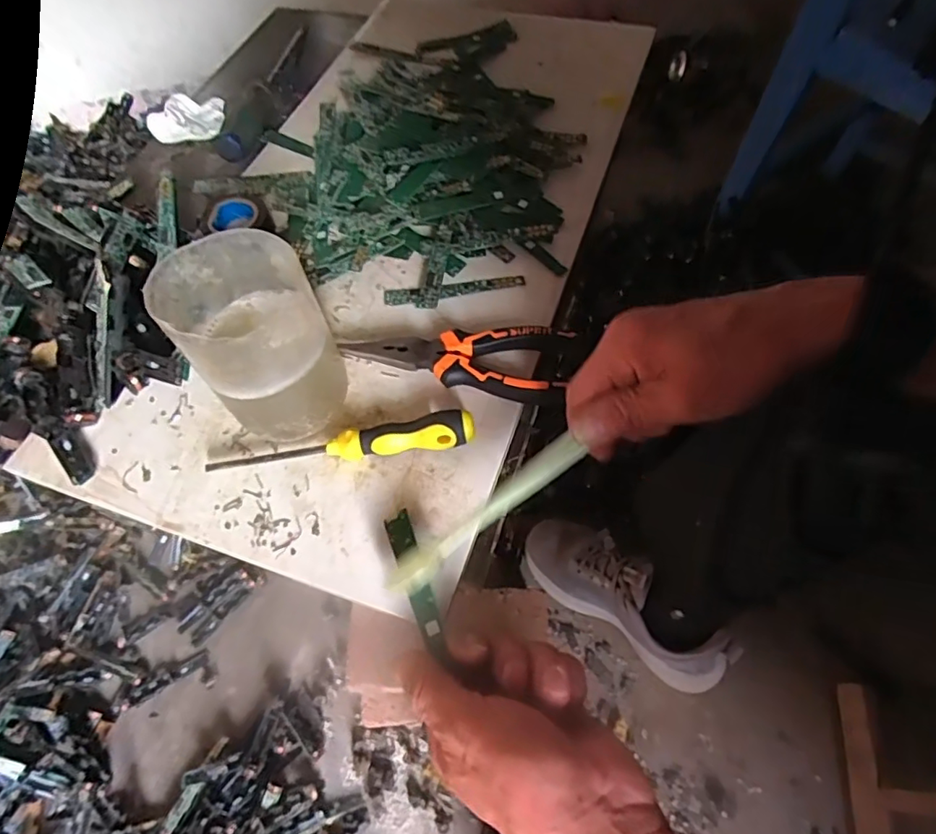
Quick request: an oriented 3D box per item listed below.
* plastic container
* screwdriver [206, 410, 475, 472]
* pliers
[{"bbox_3d":[-0.115,-0.043,0.314,0.074,0.087,0.078,-2,59,4],"label":"plastic container"},{"bbox_3d":[-0.074,0.013,0.333,0.153,0.021,0.022,-5,58,2],"label":"screwdriver"},{"bbox_3d":[-0.005,-0.043,0.361,0.147,0.018,0.047,11,60,12],"label":"pliers"}]

